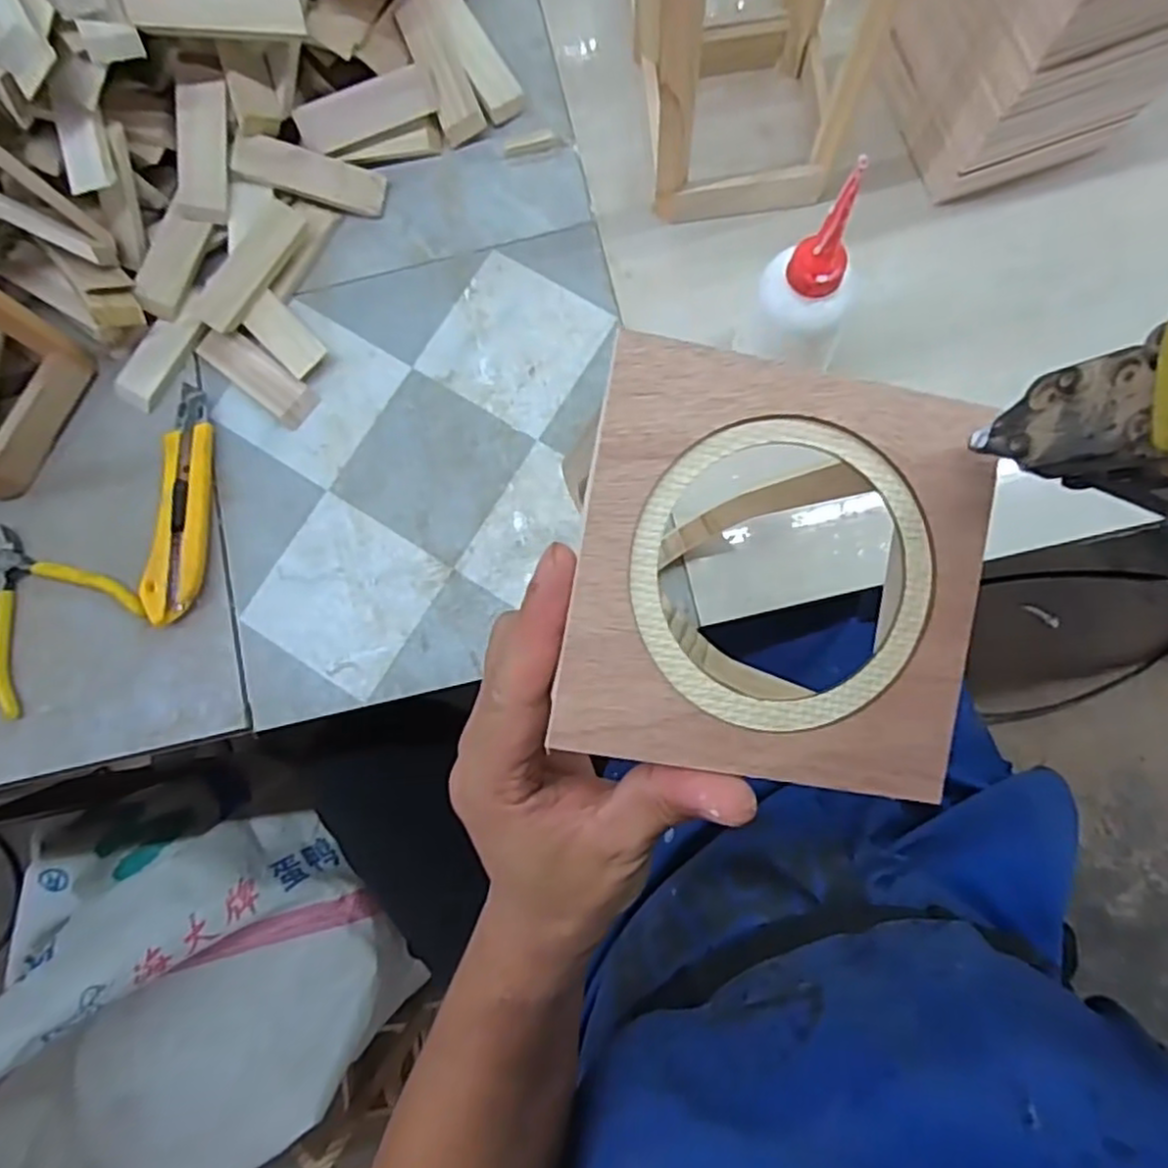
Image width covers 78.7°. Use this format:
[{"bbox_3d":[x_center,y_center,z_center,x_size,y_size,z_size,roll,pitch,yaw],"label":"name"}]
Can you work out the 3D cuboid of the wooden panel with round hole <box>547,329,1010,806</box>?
[{"bbox_3d":[0.060,-0.003,0.215,0.124,0.005,0.123,9,90,-7],"label":"wooden panel with round hole"}]

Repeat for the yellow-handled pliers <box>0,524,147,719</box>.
[{"bbox_3d":[-0.369,0.009,0.477,0.112,0.015,0.113,-37,81,-2],"label":"yellow-handled pliers"}]

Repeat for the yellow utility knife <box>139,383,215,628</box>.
[{"bbox_3d":[-0.269,-0.056,0.482,0.031,0.018,0.165,3,82,4],"label":"yellow utility knife"}]

